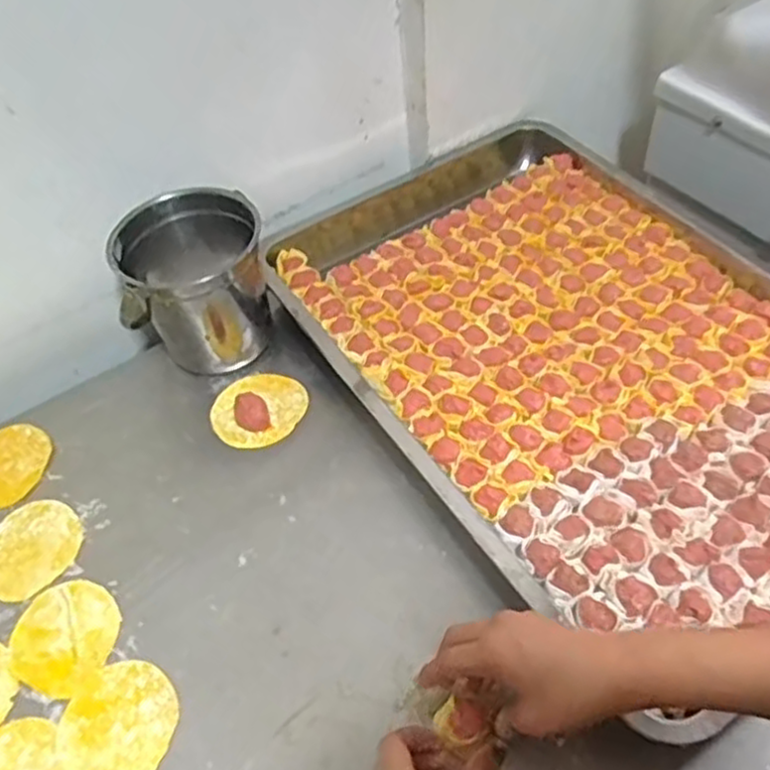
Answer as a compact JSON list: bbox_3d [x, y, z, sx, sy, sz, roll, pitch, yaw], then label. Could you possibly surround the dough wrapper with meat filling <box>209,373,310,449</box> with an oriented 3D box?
[{"bbox_3d":[-0.119,0.016,0.686,0.083,0.026,0.086,-2,49,3],"label":"dough wrapper with meat filling"}]

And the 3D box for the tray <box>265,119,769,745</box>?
[{"bbox_3d":[0.171,-0.040,0.685,0.398,0.069,0.604,-28,53,-18],"label":"tray"}]

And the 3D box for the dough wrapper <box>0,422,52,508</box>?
[{"bbox_3d":[-0.348,0.071,0.674,0.085,0.005,0.081,24,56,23],"label":"dough wrapper"}]

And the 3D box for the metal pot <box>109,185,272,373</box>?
[{"bbox_3d":[-0.178,-0.095,0.706,0.129,0.146,0.110,-19,51,-11],"label":"metal pot"}]

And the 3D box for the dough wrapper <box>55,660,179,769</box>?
[{"bbox_3d":[-0.188,0.239,0.517,0.081,0.004,0.082,21,54,21],"label":"dough wrapper"}]

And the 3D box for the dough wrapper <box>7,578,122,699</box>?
[{"bbox_3d":[-0.246,0.190,0.563,0.086,0.004,0.080,-2,49,3],"label":"dough wrapper"}]

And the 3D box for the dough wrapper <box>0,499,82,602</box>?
[{"bbox_3d":[-0.296,0.134,0.615,0.078,0.004,0.082,-2,49,3],"label":"dough wrapper"}]

